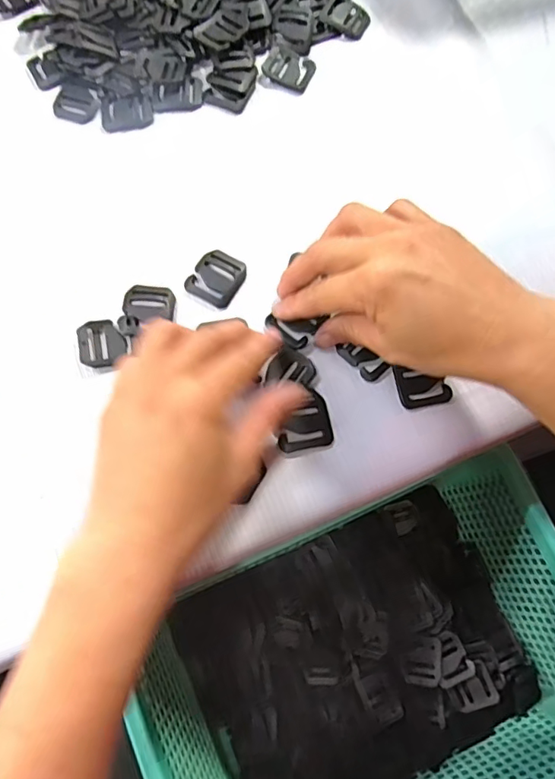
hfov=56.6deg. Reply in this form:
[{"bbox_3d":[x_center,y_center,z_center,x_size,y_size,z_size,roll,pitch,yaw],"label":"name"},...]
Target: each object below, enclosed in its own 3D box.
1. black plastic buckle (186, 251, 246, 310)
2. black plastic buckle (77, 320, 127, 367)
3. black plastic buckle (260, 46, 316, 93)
[{"bbox_3d":[-0.038,-0.070,0.320,0.030,0.004,0.035,28,75,8],"label":"black plastic buckle"},{"bbox_3d":[-0.104,-0.028,0.305,0.025,0.006,0.028,-10,73,-3],"label":"black plastic buckle"},{"bbox_3d":[0.008,-0.233,0.373,0.035,0.004,0.031,25,74,7],"label":"black plastic buckle"}]

